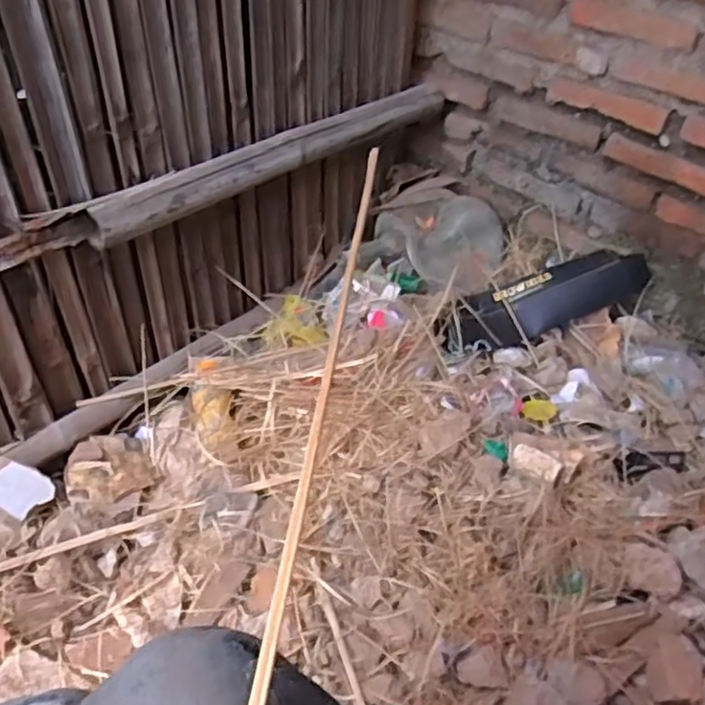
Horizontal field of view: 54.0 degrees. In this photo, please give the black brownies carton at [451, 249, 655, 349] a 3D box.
[{"bbox_3d":[0.332,-0.097,1.228,0.401,0.084,0.111,-20,44,-8],"label":"black brownies carton"}]

